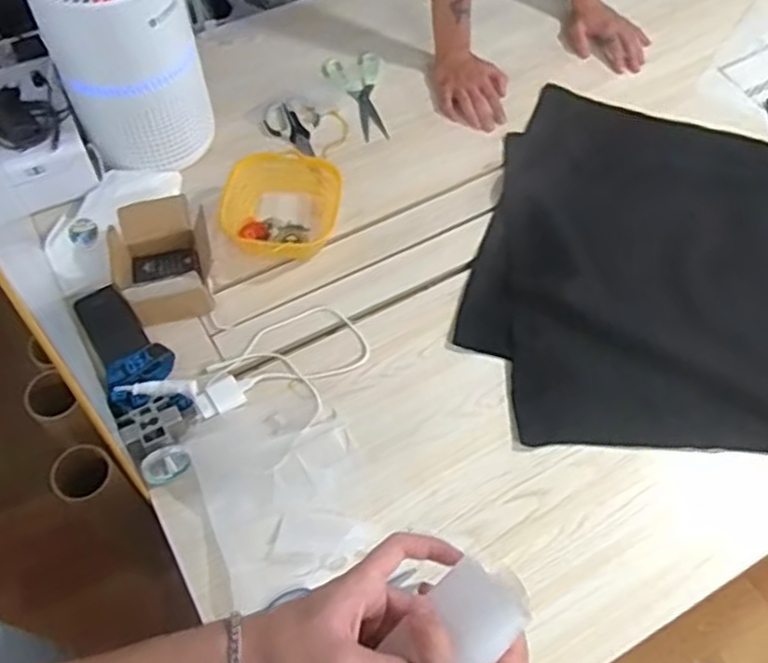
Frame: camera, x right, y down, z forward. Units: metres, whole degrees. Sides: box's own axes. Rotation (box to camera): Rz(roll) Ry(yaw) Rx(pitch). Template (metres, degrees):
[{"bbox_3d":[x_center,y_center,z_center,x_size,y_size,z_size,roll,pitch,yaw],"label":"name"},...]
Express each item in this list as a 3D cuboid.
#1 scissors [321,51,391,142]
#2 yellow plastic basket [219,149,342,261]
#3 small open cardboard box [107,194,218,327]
[{"bbox_3d":[-0.034,-0.389,1.205,0.092,0.007,0.178,-14,61,-9],"label":"scissors"},{"bbox_3d":[-0.152,-0.180,1.059,0.164,0.064,0.164,7,60,4],"label":"yellow plastic basket"},{"bbox_3d":[-0.295,-0.095,0.977,0.126,0.094,0.157,-15,60,-11],"label":"small open cardboard box"}]

